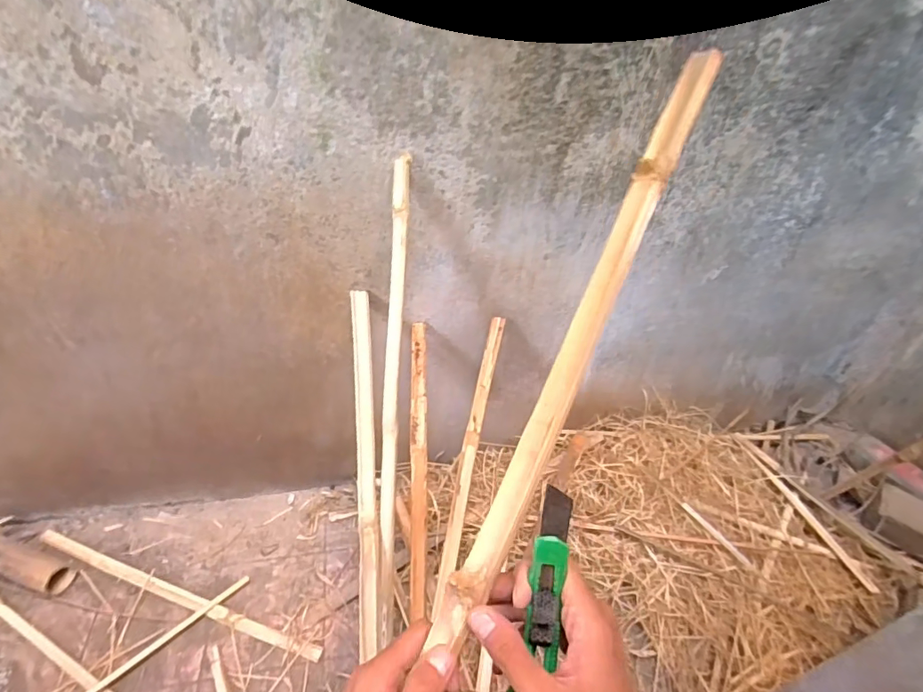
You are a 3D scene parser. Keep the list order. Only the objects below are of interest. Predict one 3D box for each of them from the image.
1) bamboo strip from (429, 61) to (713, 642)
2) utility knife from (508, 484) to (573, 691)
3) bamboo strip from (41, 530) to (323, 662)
[{"bbox_3d":[0.092,-0.016,0.364,0.025,0.014,0.471,23,82,18],"label":"bamboo strip"},{"bbox_3d":[0.052,0.173,0.321,0.027,0.166,0.009,7,9,0],"label":"utility knife"},{"bbox_3d":[-0.531,0.460,0.922,0.601,0.015,0.028,16,42,11],"label":"bamboo strip"}]

